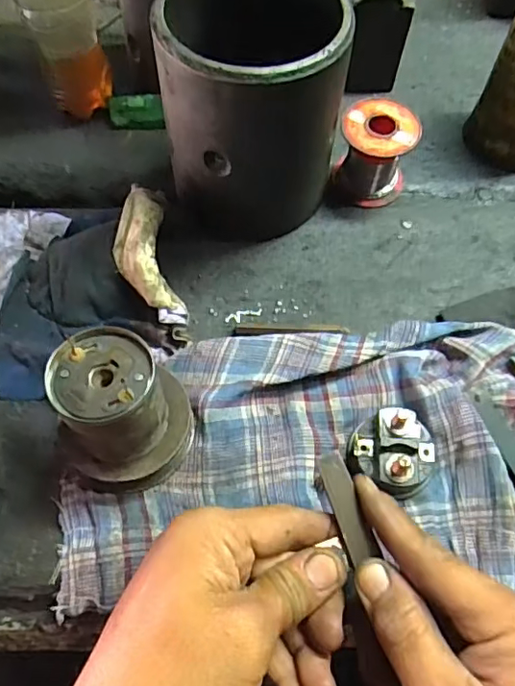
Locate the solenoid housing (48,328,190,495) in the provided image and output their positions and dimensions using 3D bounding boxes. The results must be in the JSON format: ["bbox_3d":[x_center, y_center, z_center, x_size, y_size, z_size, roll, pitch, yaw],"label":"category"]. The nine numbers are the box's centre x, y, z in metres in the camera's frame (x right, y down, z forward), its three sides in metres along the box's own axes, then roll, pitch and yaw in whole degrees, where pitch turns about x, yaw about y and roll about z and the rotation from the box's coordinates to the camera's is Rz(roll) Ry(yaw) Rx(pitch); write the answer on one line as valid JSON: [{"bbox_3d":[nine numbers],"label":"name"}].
[{"bbox_3d":[-0.069,0.036,0.285,0.061,0.067,0.062,3,59,0],"label":"solenoid housing"}]

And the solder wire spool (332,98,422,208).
[{"bbox_3d":[0.084,-0.134,0.396,0.051,0.057,0.051,1,59,-2],"label":"solder wire spool"}]

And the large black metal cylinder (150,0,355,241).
[{"bbox_3d":[-0.006,-0.147,0.357,0.101,0.135,0.107,1,59,-2],"label":"large black metal cylinder"}]

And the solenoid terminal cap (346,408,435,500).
[{"bbox_3d":[0.075,0.058,0.299,0.047,0.026,0.040,30,63,15],"label":"solenoid terminal cap"}]

